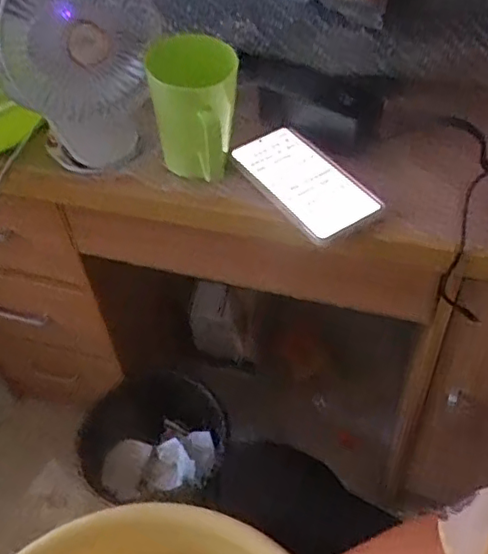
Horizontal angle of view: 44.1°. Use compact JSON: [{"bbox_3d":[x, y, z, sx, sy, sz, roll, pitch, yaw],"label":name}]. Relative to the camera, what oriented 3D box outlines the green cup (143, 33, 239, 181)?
[{"bbox_3d":[-0.046,-0.159,0.589,0.084,0.122,0.090,-5,48,0],"label":"green cup"}]

